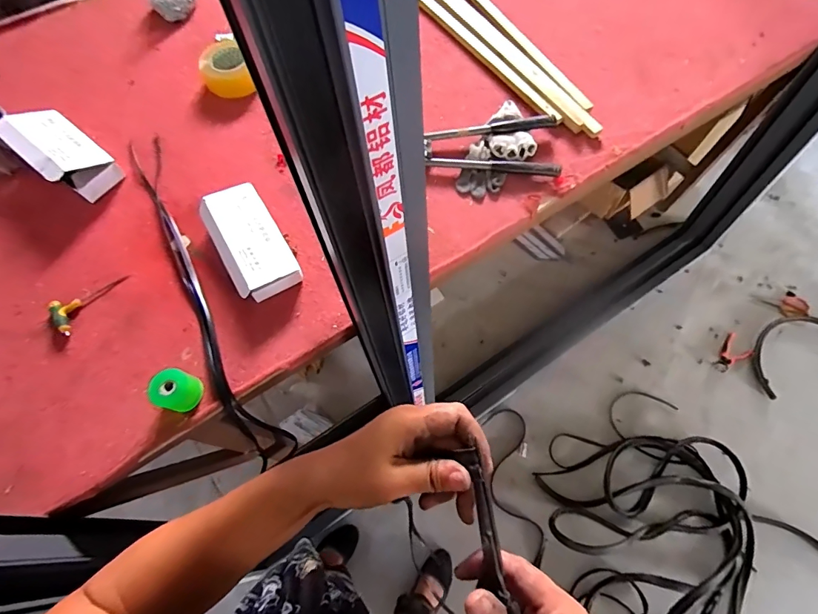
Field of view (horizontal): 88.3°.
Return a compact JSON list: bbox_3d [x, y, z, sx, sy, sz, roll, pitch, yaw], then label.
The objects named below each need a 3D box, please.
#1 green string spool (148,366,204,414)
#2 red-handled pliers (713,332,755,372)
[{"bbox_3d":[-0.367,0.132,0.666,0.059,0.059,0.061,17,66,8],"label":"green string spool"},{"bbox_3d":[1.162,0.161,1.524,0.173,0.032,0.098,-28,68,-12],"label":"red-handled pliers"}]

